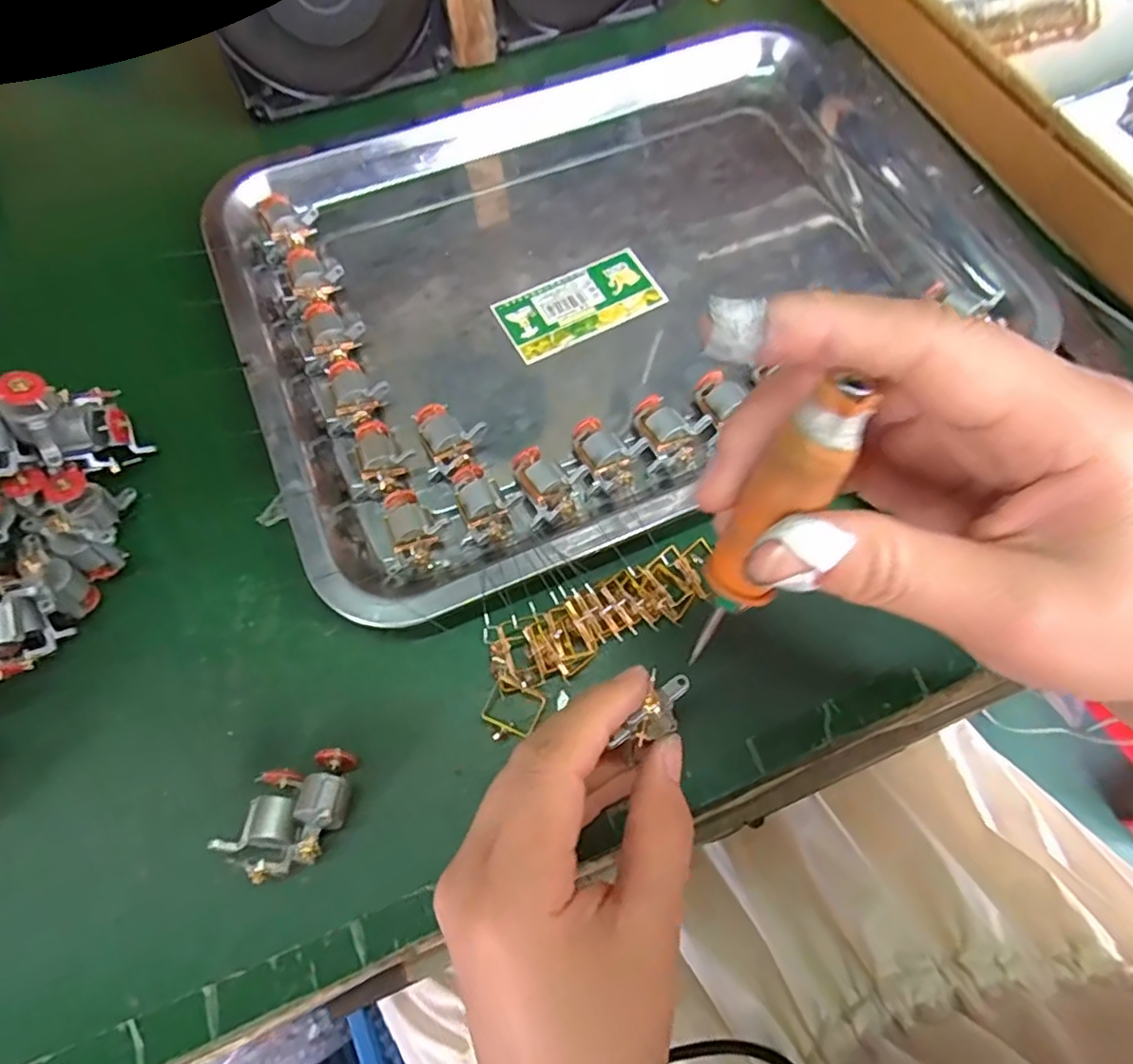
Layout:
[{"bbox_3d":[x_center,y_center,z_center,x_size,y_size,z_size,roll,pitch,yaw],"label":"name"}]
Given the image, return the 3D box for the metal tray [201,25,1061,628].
[{"bbox_3d":[0.024,-0.140,0.325,0.362,0.031,0.273,-25,72,-10],"label":"metal tray"}]

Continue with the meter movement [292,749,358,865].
[{"bbox_3d":[-0.082,0.094,0.224,0.016,0.020,0.036,8,69,3],"label":"meter movement"}]

